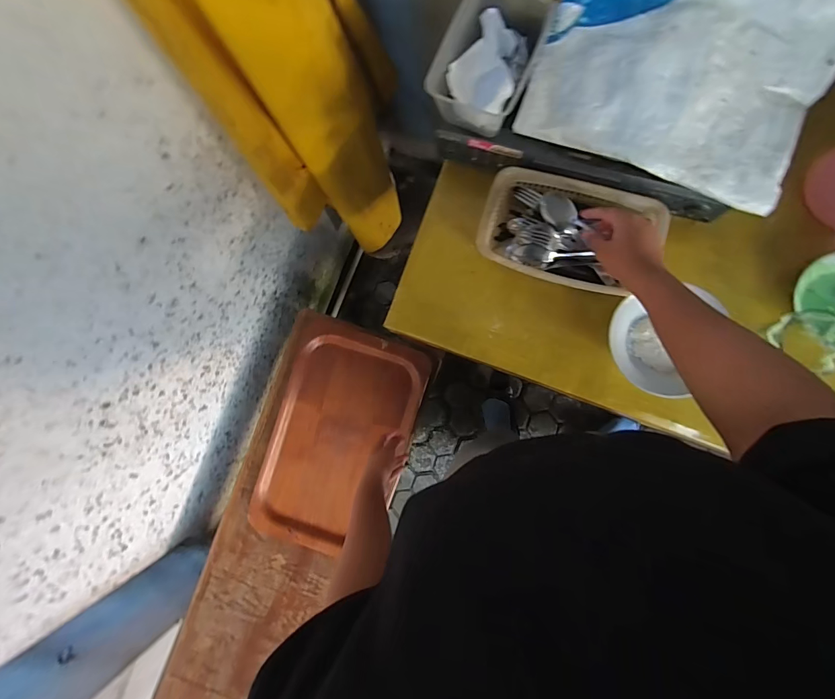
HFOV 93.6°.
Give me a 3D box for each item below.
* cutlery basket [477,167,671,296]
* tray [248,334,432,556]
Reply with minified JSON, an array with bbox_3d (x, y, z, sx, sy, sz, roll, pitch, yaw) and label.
[{"bbox_3d":[0.225,-0.177,0.602,0.245,0.052,0.153,18,90,9],"label":"cutlery basket"},{"bbox_3d":[-0.185,0.221,0.933,0.308,0.048,0.509,17,92,5],"label":"tray"}]

